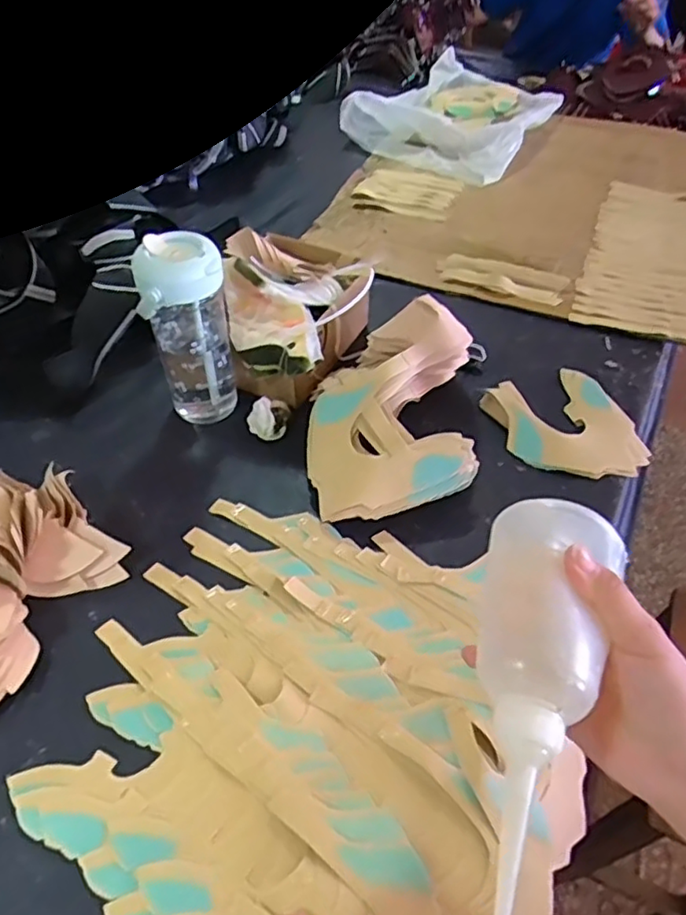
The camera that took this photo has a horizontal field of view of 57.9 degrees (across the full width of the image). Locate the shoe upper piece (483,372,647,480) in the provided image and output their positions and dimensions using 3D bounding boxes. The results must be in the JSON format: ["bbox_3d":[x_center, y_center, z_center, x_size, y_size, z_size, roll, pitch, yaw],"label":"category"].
[{"bbox_3d":[0.271,-0.042,0.758,0.170,0.017,0.170,1,51,-2],"label":"shoe upper piece"}]

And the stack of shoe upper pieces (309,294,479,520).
[{"bbox_3d":[0.060,-0.068,0.698,0.187,0.121,0.269,5,48,2],"label":"stack of shoe upper pieces"}]

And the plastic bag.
[{"bbox_3d":[0.239,-0.741,1.320,0.352,0.087,0.415,25,51,18],"label":"plastic bag"}]

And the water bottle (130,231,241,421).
[{"bbox_3d":[-0.169,-0.137,0.694,0.085,0.212,0.074,-13,50,-13],"label":"water bottle"}]

